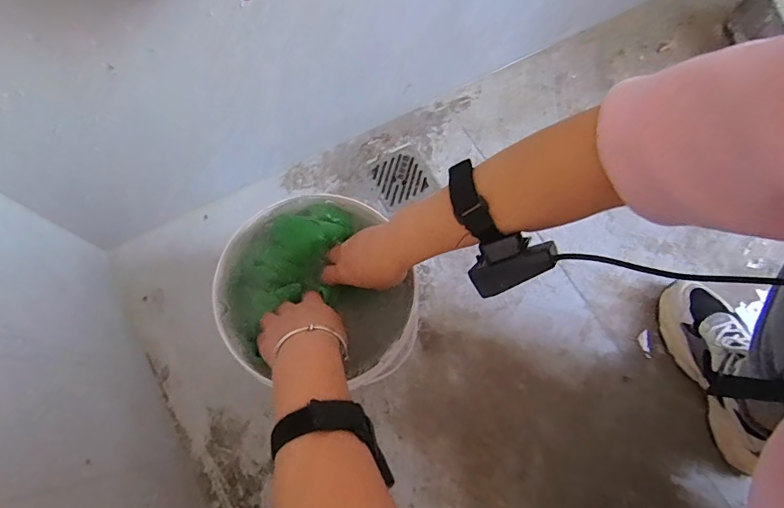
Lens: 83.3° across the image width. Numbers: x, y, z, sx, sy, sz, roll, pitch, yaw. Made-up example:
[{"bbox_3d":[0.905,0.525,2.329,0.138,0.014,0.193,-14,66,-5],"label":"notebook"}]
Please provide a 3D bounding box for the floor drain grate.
[{"bbox_3d":[0.012,-0.126,0.720,0.094,0.008,0.099,-29,74,-10],"label":"floor drain grate"}]

